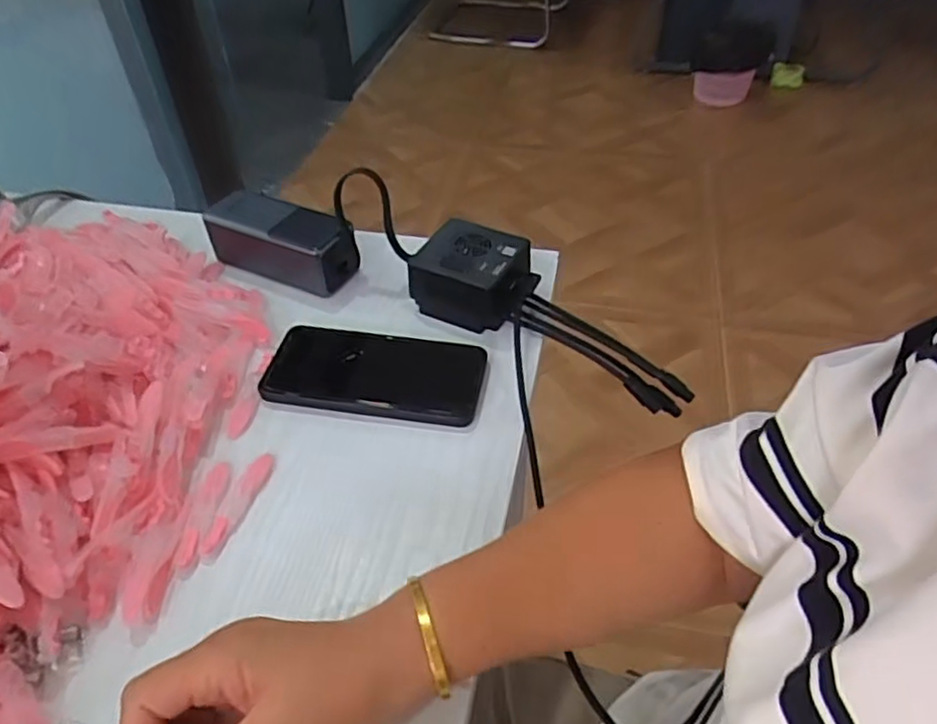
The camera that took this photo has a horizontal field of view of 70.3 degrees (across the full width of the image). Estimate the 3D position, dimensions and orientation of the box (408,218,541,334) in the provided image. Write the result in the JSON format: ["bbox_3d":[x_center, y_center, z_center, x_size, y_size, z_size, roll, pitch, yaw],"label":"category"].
[{"bbox_3d":[0.006,-0.069,0.536,0.086,0.048,0.071,21,48,21],"label":"box"}]

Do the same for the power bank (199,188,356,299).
[{"bbox_3d":[-0.158,-0.107,0.571,0.128,0.047,0.056,21,48,21],"label":"power bank"}]

